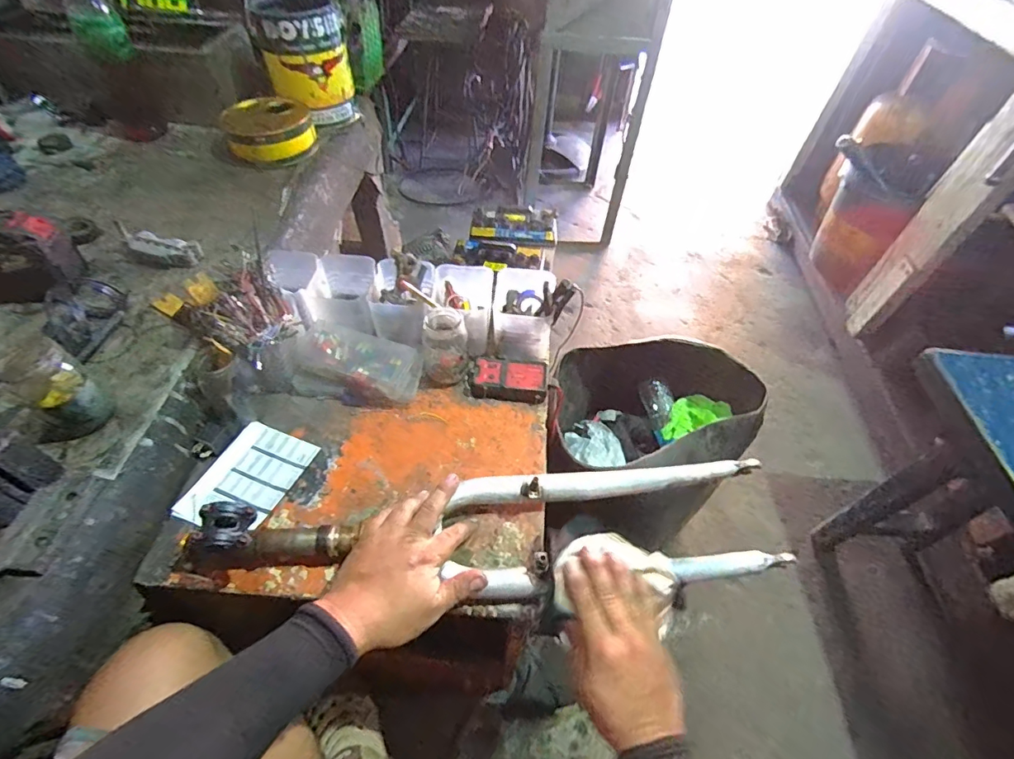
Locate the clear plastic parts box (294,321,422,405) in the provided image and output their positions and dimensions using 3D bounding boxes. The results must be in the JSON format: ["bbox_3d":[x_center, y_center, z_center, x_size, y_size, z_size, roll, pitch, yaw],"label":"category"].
[{"bbox_3d":[-0.208,-0.018,0.695,0.166,0.053,0.096,13,51,7],"label":"clear plastic parts box"}]

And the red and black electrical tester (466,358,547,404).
[{"bbox_3d":[0.001,-0.001,0.705,0.111,0.022,0.060,6,51,2],"label":"red and black electrical tester"}]

